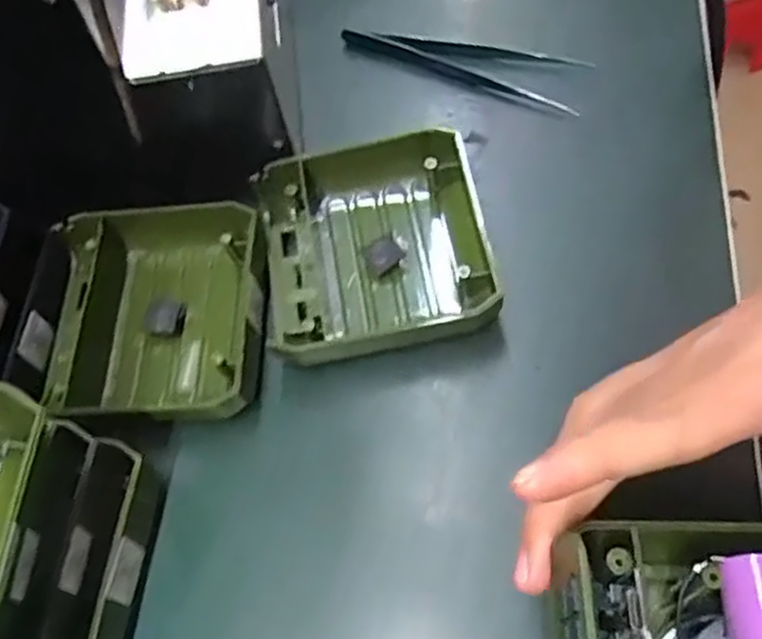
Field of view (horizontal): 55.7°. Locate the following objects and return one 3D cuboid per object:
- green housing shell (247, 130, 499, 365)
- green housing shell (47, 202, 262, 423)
[{"bbox_3d":[-0.001,-0.033,0.299,0.094,0.027,0.084,-12,62,3],"label":"green housing shell"},{"bbox_3d":[-0.091,-0.001,0.295,0.085,0.030,0.091,-6,63,6],"label":"green housing shell"}]

